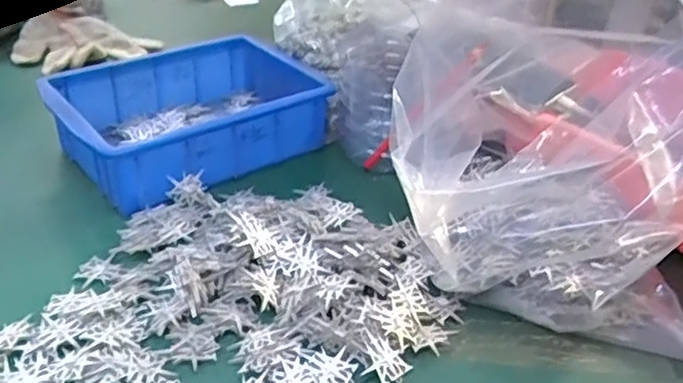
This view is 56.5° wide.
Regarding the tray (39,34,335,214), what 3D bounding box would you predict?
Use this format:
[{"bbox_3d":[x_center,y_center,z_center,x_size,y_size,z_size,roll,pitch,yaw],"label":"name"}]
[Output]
[{"bbox_3d":[-0.150,-0.077,0.635,0.237,0.079,0.175,-24,42,-36],"label":"tray"}]

